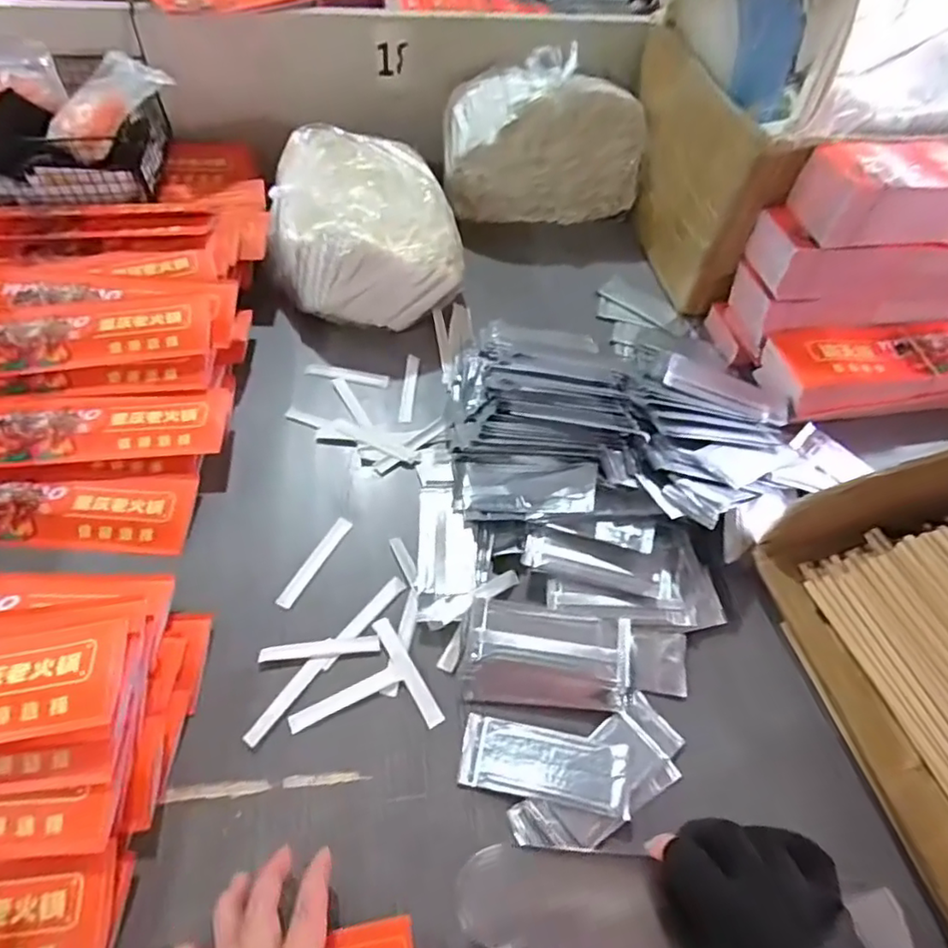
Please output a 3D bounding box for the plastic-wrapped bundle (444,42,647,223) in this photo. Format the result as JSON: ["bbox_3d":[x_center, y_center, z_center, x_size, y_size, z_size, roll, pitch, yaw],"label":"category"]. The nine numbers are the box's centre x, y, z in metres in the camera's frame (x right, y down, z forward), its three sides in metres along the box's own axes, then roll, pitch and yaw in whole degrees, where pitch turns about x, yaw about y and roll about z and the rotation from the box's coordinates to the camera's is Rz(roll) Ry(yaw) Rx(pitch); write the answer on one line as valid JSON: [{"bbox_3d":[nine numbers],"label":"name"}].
[{"bbox_3d":[0.087,-0.430,0.778,0.251,0.168,0.096,-5,57,-8],"label":"plastic-wrapped bundle"}]

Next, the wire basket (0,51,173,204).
[{"bbox_3d":[-0.488,-0.376,0.656,0.300,0.110,0.154,-7,57,-9],"label":"wire basket"}]

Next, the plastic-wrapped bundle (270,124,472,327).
[{"bbox_3d":[-0.127,-0.286,0.692,0.198,0.116,0.261,-8,58,-10],"label":"plastic-wrapped bundle"}]

